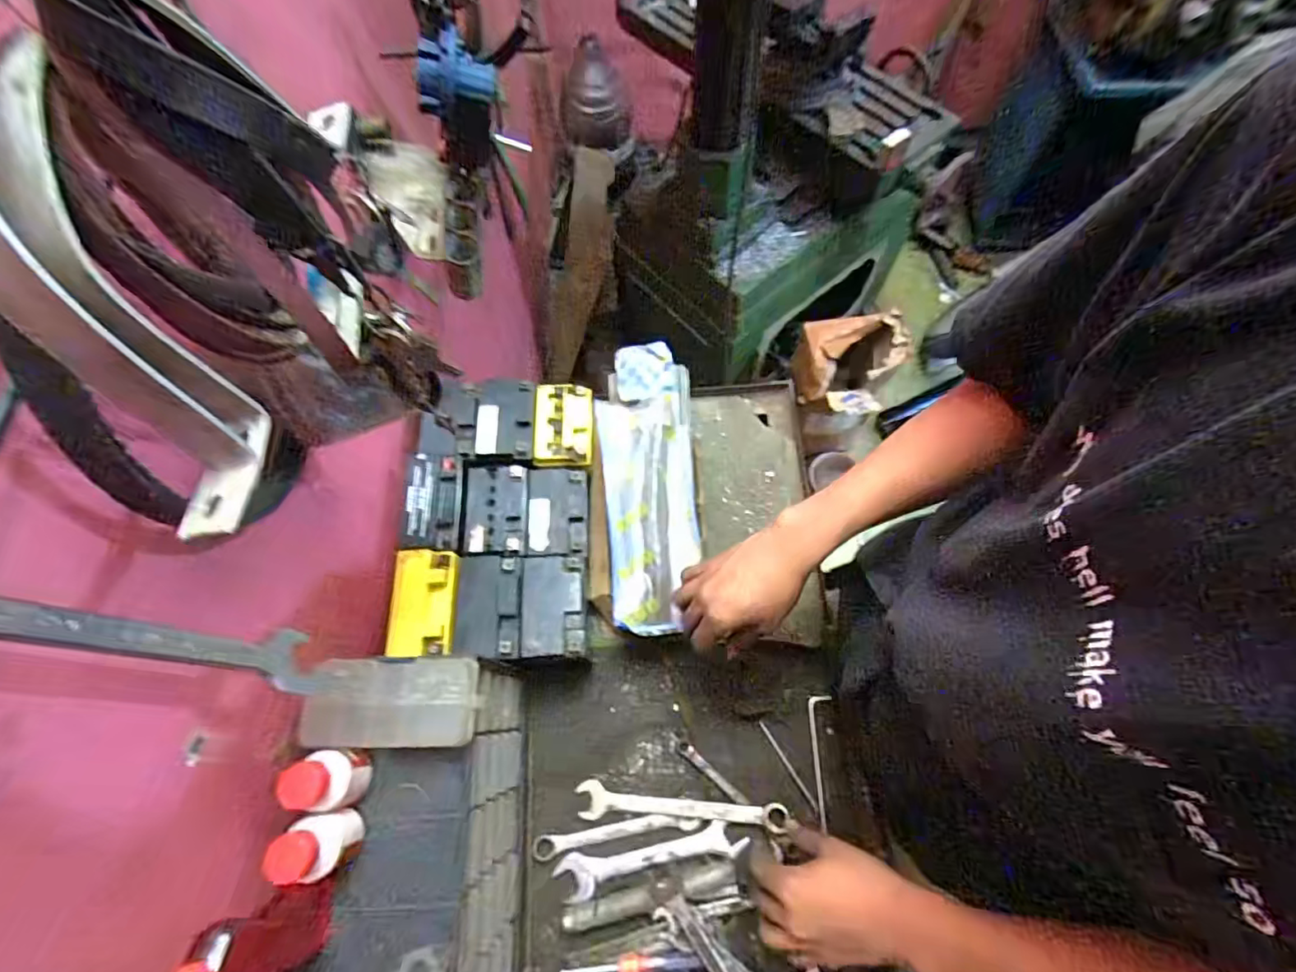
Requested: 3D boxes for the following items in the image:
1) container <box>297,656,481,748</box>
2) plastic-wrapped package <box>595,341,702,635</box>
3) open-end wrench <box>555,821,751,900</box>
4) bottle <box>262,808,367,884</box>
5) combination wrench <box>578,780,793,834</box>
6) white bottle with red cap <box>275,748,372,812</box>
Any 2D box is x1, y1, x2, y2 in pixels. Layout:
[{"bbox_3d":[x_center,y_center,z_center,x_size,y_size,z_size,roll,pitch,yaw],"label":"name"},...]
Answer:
[{"bbox_3d":[-0.201,0.175,0.445,0.126,0.039,0.068,4,67,-8],"label":"container"},{"bbox_3d":[0.005,-0.007,0.658,0.124,0.035,0.345,8,68,-22],"label":"plastic-wrapped package"},{"bbox_3d":[0.005,0.396,0.587,0.200,0.011,0.040,-11,66,-3],"label":"open-end wrench"},{"bbox_3d":[-0.233,0.253,0.390,0.031,0.066,0.038,1,66,2],"label":"bottle"},{"bbox_3d":[0.035,0.347,0.594,0.221,0.007,0.034,2,66,6],"label":"combination wrench"},{"bbox_3d":[-0.234,0.215,0.404,0.034,0.061,0.039,-7,66,-1],"label":"white bottle with red cap"}]

